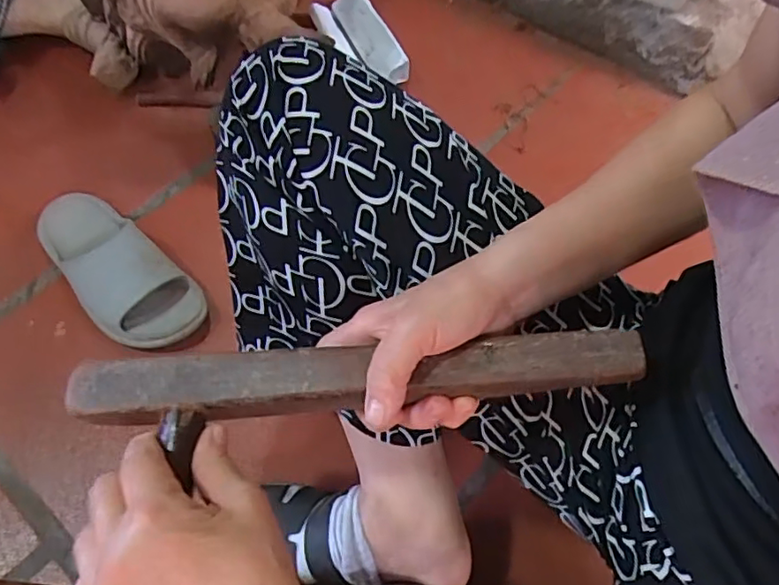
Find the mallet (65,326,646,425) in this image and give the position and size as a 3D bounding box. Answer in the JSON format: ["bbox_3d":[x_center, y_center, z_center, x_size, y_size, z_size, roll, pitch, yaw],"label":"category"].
[{"bbox_3d":[-0.029,0.047,0.334,0.322,0.021,0.036,-5,57,7],"label":"mallet"}]

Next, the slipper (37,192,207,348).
[{"bbox_3d":[-0.302,-0.031,0.657,0.104,0.066,0.231,-38,68,-23],"label":"slipper"}]

